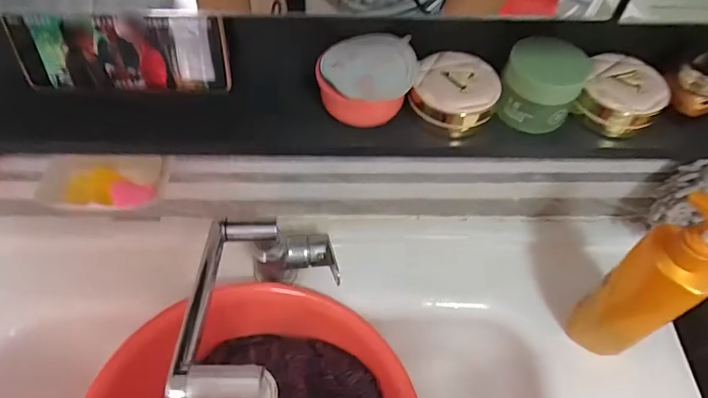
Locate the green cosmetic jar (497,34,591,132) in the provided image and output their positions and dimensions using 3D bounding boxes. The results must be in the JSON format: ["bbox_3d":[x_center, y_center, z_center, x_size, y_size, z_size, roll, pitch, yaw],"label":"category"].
[{"bbox_3d":[0.153,-0.096,0.401,0.059,0.067,0.056,1,55,-2],"label":"green cosmetic jar"}]

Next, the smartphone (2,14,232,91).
[{"bbox_3d":[-0.187,-0.117,0.403,0.167,0.064,0.009,0,41,0],"label":"smartphone"}]

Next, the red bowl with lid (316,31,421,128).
[{"bbox_3d":[0.010,-0.095,0.402,0.071,0.045,0.080,37,61,21],"label":"red bowl with lid"}]

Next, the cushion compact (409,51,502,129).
[{"bbox_3d":[0.085,-0.090,0.416,0.068,0.033,0.060,13,56,6],"label":"cushion compact"}]

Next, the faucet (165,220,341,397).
[{"bbox_3d":[-0.093,0.099,0.480,0.119,0.096,0.259,10,24,4],"label":"faucet"}]

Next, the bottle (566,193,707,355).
[{"bbox_3d":[0.293,0.088,0.488,0.065,0.237,0.053,34,60,19],"label":"bottle"}]

